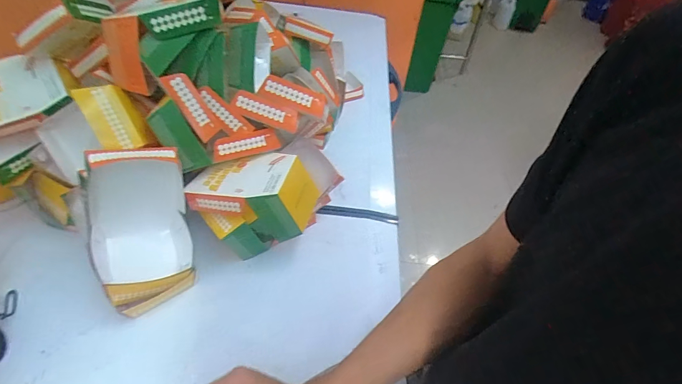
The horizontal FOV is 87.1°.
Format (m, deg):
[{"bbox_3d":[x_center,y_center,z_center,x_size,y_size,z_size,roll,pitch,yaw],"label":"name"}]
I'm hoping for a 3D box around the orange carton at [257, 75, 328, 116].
[{"bbox_3d":[-0.072,-0.145,0.547,0.102,0.038,0.017,19,45,-9],"label":"orange carton"}]

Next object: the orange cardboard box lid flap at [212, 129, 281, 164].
[{"bbox_3d":[-0.149,-0.073,0.566,0.101,0.040,0.006,-15,37,-20],"label":"orange cardboard box lid flap"}]

